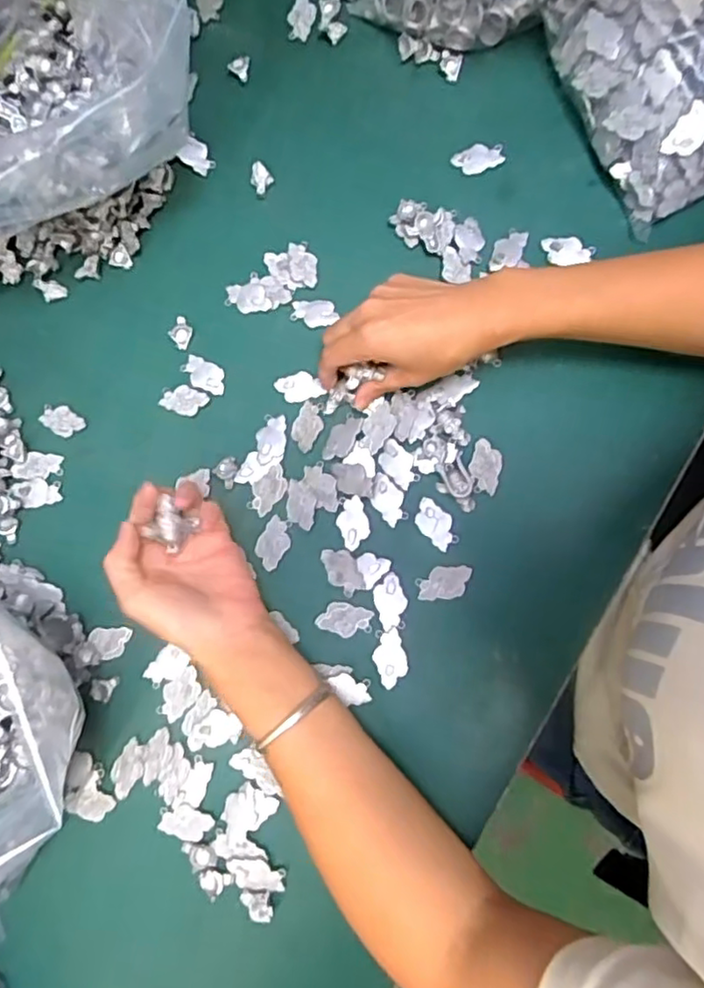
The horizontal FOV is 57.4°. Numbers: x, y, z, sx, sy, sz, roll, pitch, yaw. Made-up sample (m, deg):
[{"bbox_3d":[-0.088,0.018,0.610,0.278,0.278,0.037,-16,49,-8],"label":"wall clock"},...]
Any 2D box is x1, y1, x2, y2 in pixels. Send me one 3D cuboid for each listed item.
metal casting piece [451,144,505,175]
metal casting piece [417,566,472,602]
[{"bbox_3d":[0.099,-0.263,0.503,0.038,0.007,0.020,-12,79,2],"label":"metal casting piece"},{"bbox_3d":[0.064,0.061,0.442,0.037,0.004,0.022,-4,80,4],"label":"metal casting piece"}]

